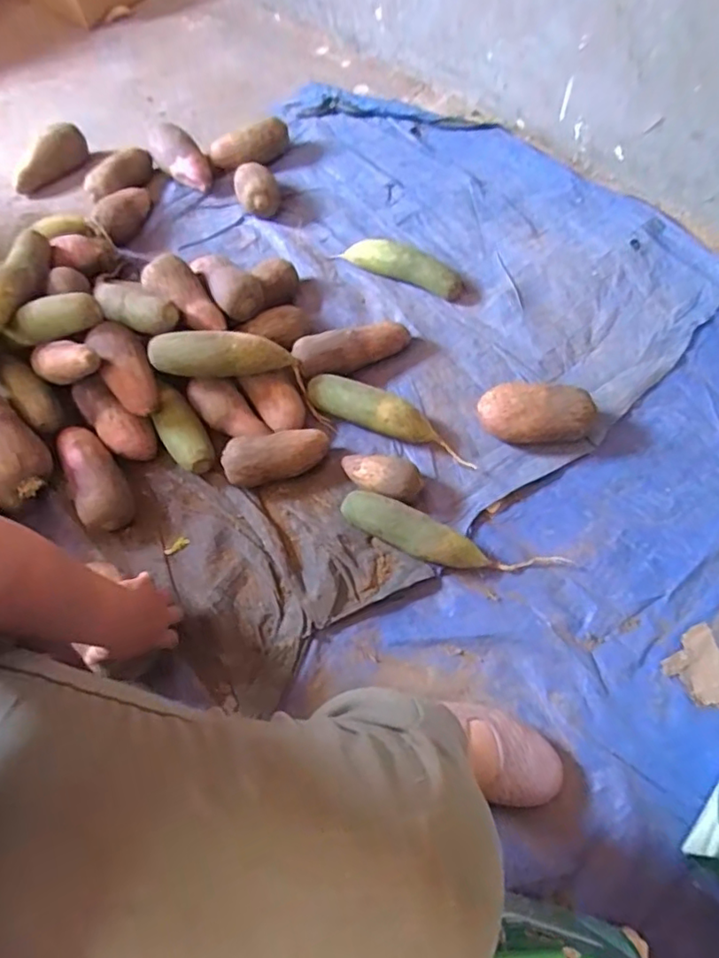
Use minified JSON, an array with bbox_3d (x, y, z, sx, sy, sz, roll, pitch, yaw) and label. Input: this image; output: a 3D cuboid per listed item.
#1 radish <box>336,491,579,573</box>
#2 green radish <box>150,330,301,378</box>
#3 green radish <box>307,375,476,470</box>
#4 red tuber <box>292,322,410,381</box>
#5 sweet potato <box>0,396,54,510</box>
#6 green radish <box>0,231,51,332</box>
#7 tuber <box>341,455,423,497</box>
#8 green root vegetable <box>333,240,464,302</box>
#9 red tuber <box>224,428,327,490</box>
[{"bbox_3d":[0.113,0.080,0.733,0.283,0.047,0.061,17,65,11],"label":"radish"},{"bbox_3d":[-0.193,-0.176,0.810,0.197,0.055,0.055,-1,64,-12],"label":"green radish"},{"bbox_3d":[0.042,-0.086,0.809,0.260,0.051,0.056,22,66,13],"label":"green radish"},{"bbox_3d":[-0.010,-0.194,0.863,0.172,0.056,0.056,-17,63,-6],"label":"red tuber"},{"bbox_3d":[-0.465,-0.059,0.742,0.072,0.055,0.193,-31,86,-11],"label":"sweet potato"},{"bbox_3d":[-0.474,-0.267,0.791,0.042,0.061,0.201,2,63,4],"label":"green radish"},{"bbox_3d":[0.027,-0.004,0.775,0.114,0.046,0.052,15,65,10],"label":"tuber"},{"bbox_3d":[0.067,-0.352,0.947,0.218,0.047,0.046,22,66,14],"label":"green root vegetable"},{"bbox_3d":[-0.113,-0.031,0.792,0.141,0.055,0.058,-13,63,-3],"label":"red tuber"}]

